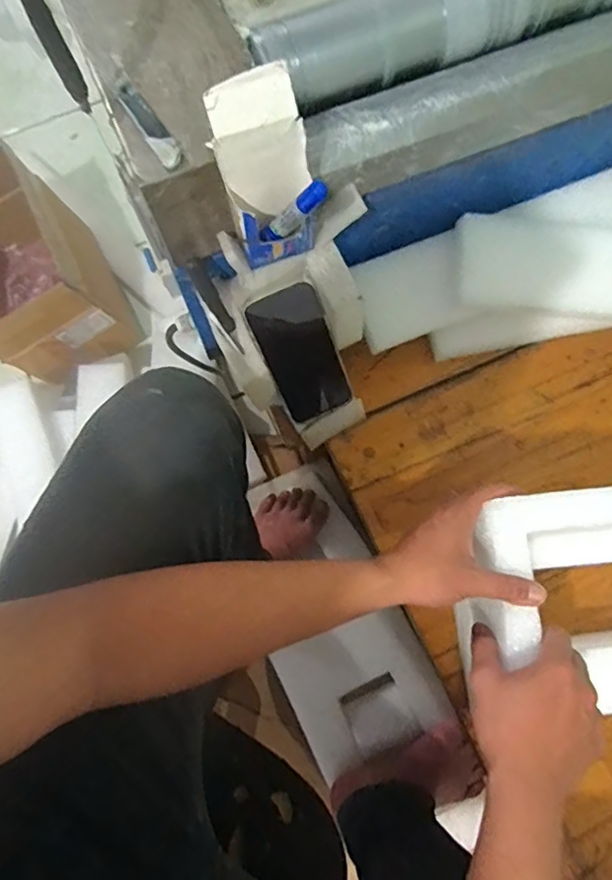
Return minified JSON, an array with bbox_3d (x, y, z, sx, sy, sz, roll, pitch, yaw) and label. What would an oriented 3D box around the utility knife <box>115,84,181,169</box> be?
[{"bbox_3d":[-0.127,-0.257,0.452,0.023,0.013,0.097,-29,75,-8],"label":"utility knife"}]

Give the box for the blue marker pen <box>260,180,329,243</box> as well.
[{"bbox_3d":[-0.009,-0.191,0.475,0.021,0.107,0.014,33,74,-21],"label":"blue marker pen"}]

